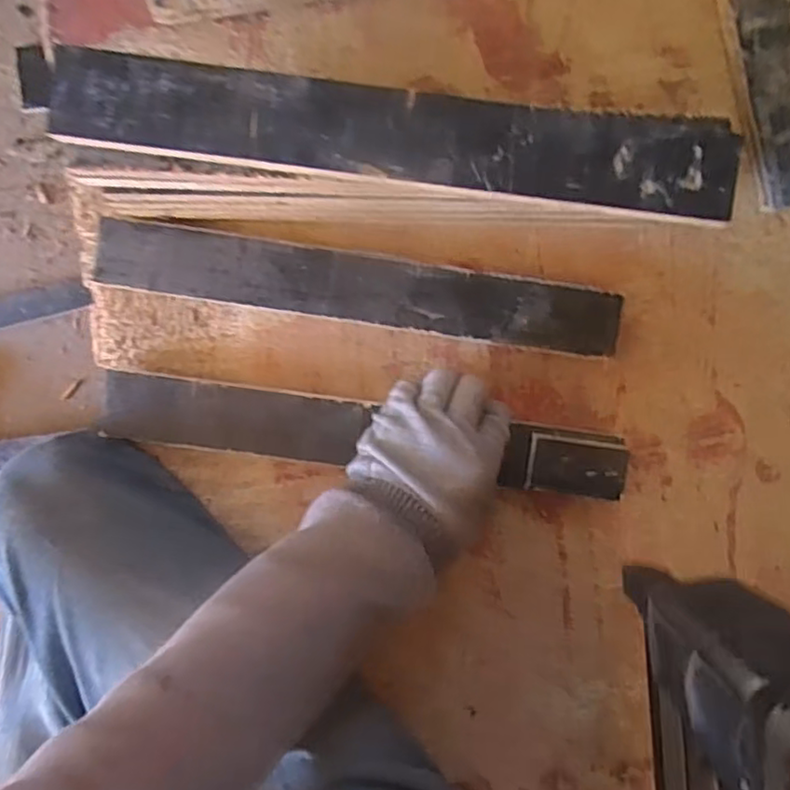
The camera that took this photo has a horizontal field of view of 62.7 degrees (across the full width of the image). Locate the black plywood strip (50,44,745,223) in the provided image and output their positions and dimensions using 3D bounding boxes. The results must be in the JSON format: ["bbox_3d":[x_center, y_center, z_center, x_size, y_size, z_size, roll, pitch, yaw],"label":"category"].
[{"bbox_3d":[0.000,-0.140,0.348,0.362,0.007,0.049,7,91,-2],"label":"black plywood strip"}]

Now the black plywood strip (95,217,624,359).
[{"bbox_3d":[-0.027,-0.075,0.463,0.365,0.021,0.047,9,91,-2],"label":"black plywood strip"}]

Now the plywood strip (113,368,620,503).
[{"bbox_3d":[-0.023,0.030,0.462,0.366,0.016,0.046,7,96,1],"label":"plywood strip"}]

